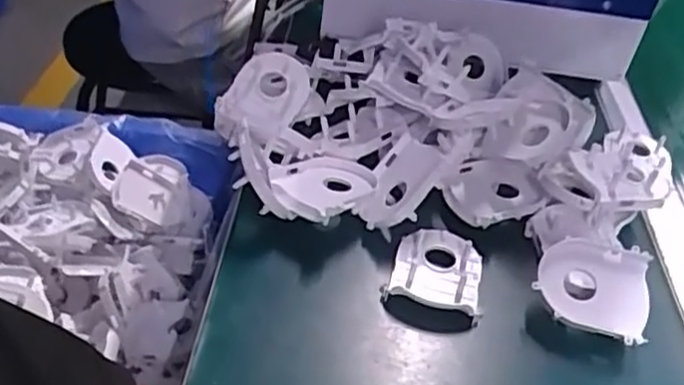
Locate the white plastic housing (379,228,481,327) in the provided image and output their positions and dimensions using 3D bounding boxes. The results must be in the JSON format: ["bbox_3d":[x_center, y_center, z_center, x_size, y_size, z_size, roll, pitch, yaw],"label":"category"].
[{"bbox_3d":[0.072,0.060,0.521,0.067,0.021,0.070,15,40,10],"label":"white plastic housing"}]

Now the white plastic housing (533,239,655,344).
[{"bbox_3d":[0.183,0.070,0.508,0.078,0.021,0.068,15,65,12],"label":"white plastic housing"}]

